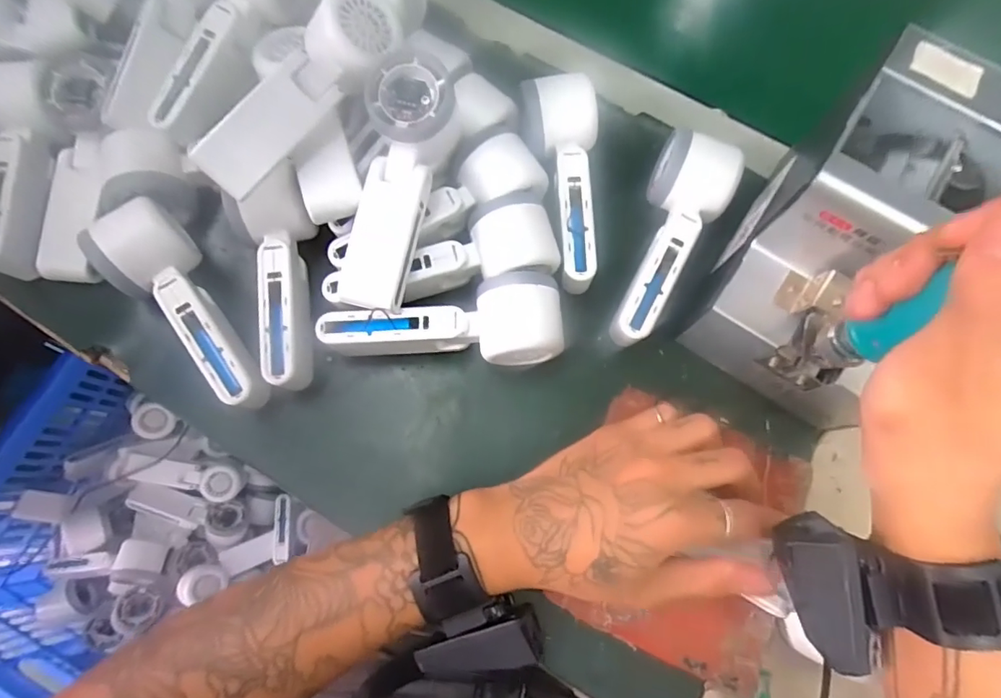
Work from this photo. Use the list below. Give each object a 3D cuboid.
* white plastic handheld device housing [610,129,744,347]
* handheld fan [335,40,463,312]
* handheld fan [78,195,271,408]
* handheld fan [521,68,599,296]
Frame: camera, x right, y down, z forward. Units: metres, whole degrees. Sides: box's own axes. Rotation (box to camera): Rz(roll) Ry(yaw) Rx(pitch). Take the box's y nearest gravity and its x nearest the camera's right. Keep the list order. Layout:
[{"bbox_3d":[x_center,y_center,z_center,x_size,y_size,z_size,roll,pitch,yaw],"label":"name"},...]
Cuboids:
[{"bbox_3d":[0.124,-0.077,0.368,0.054,0.042,0.154,19,75,5],"label":"white plastic handheld device housing"},{"bbox_3d":[-0.070,-0.109,0.357,0.055,0.050,0.167,14,92,3],"label":"handheld fan"},{"bbox_3d":[-0.213,-0.028,0.352,0.055,0.048,0.155,-40,79,-10],"label":"handheld fan"},{"bbox_3d":[0.042,-0.123,0.389,0.061,0.052,0.152,3,75,0],"label":"handheld fan"}]

